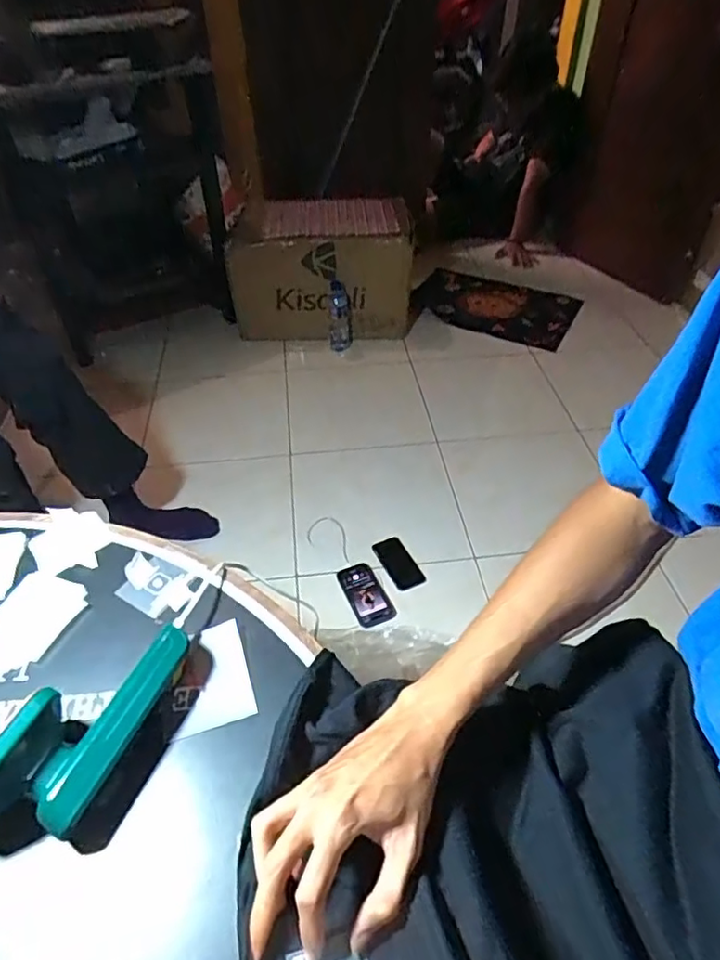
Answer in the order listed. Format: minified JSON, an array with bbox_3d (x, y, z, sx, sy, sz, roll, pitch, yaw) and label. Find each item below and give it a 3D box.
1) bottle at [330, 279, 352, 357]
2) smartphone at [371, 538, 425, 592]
[{"bbox_3d":[-0.065,-0.521,1.881,0.073,0.230,0.068,-3,22,-2],"label":"bottle"},{"bbox_3d":[0.086,0.185,1.312,0.073,0.007,0.138,-20,48,-18],"label":"smartphone"}]

